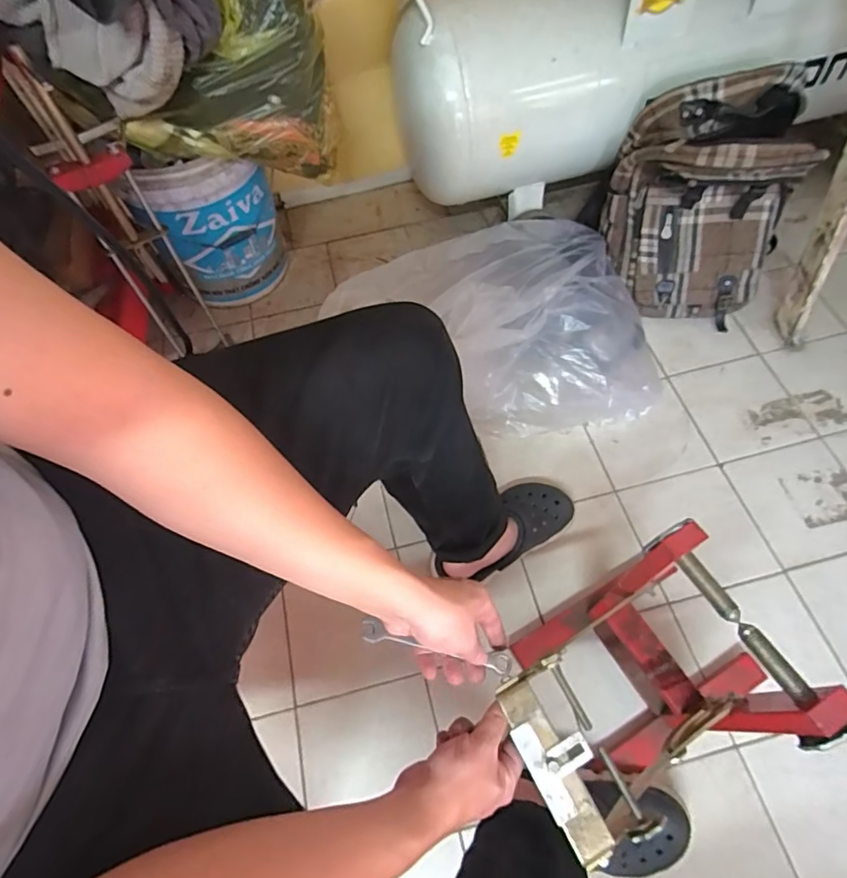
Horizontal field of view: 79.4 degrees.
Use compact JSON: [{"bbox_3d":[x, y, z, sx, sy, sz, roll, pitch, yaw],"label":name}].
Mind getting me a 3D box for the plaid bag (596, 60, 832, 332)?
[{"bbox_3d":[0.496,-0.402,0.922,0.289,0.354,0.225,-2,61,3],"label":"plaid bag"}]

